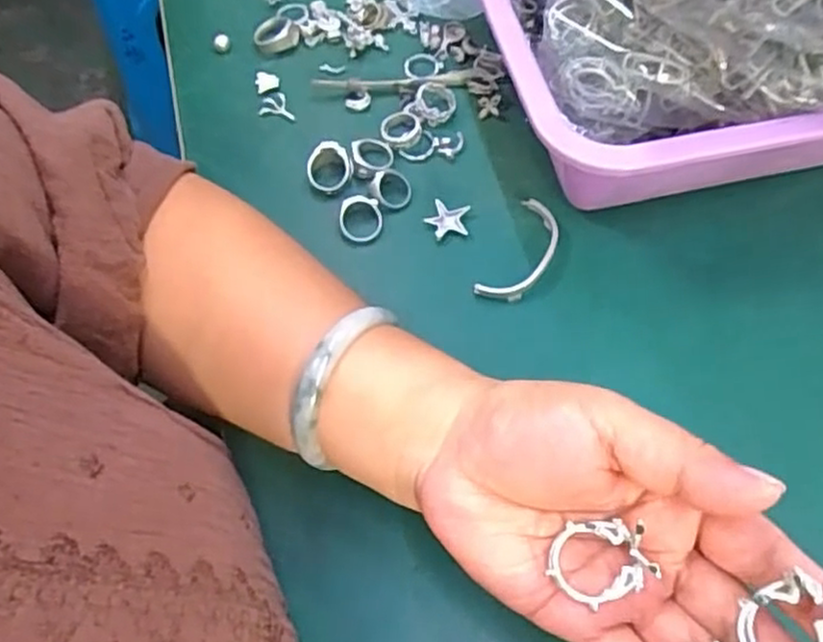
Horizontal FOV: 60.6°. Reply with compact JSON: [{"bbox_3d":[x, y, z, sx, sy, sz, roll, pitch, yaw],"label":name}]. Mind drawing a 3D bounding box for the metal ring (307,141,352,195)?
[{"bbox_3d":[-0.045,-0.084,0.386,0.025,0.014,0.025,-1,63,1],"label":"metal ring"}]

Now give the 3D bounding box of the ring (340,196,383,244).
[{"bbox_3d":[-0.027,-0.055,0.380,0.023,0.004,0.025,0,81,-1],"label":"ring"}]

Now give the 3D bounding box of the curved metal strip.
[{"bbox_3d":[0.059,-0.035,0.369,0.026,0.008,0.063,26,67,14],"label":"curved metal strip"}]

